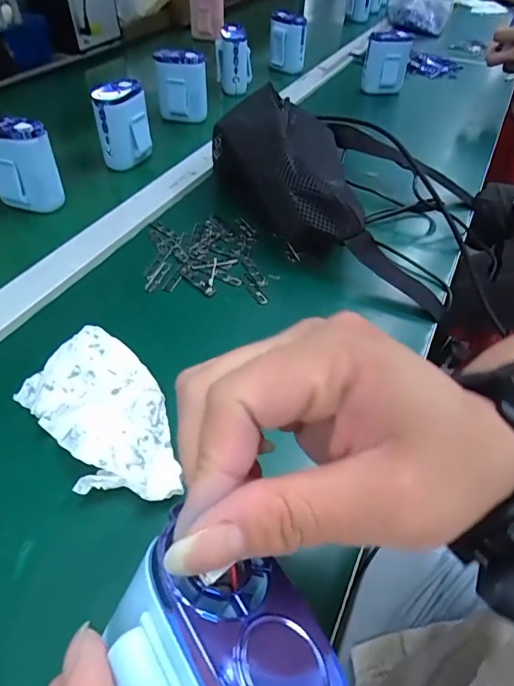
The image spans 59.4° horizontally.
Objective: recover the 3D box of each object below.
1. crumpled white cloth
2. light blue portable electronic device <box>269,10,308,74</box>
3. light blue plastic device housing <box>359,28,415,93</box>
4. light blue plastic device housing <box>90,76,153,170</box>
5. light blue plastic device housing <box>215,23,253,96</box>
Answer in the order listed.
[{"bbox_3d":[-0.096,0.046,0.294,0.075,0.015,0.143,-33,56,-29],"label":"crumpled white cloth"},{"bbox_3d":[0.055,-0.540,0.809,0.062,0.090,0.061,3,47,0],"label":"light blue portable electronic device"},{"bbox_3d":[0.208,-0.453,0.728,0.069,0.079,0.064,11,47,7],"label":"light blue plastic device housing"},{"bbox_3d":[-0.158,-0.258,0.537,0.057,0.084,0.049,-8,48,-10],"label":"light blue plastic device housing"},{"bbox_3d":[-0.037,-0.458,0.729,0.054,0.082,0.061,-8,48,-10],"label":"light blue plastic device housing"}]

